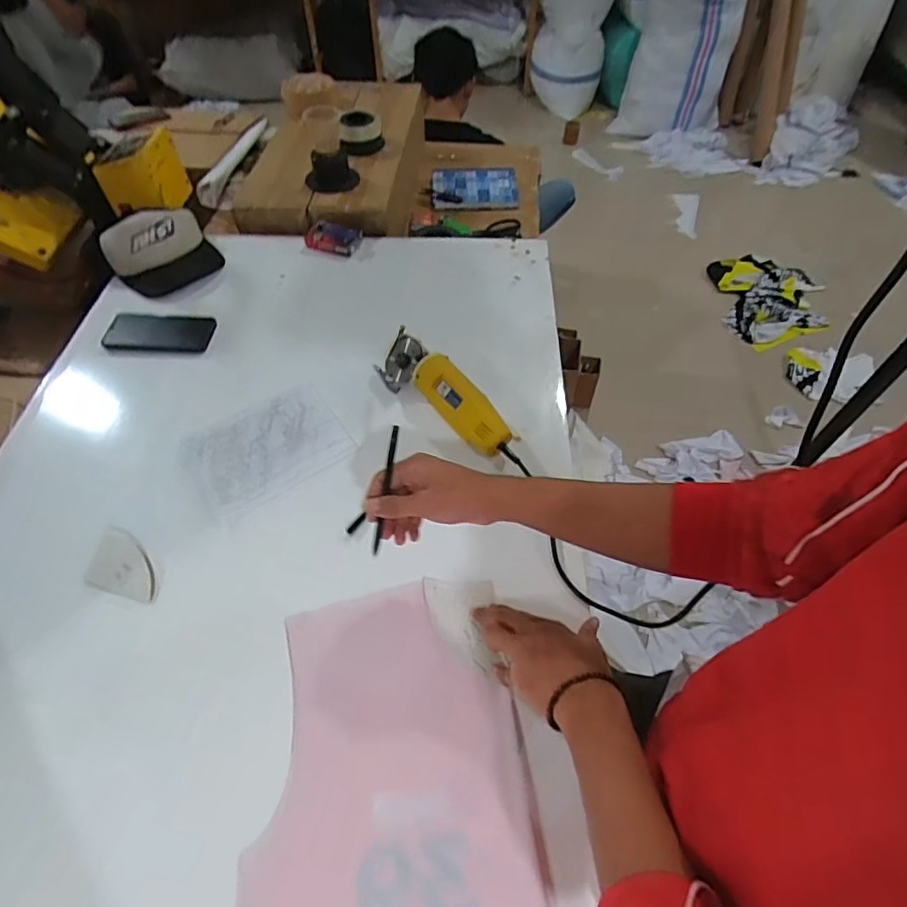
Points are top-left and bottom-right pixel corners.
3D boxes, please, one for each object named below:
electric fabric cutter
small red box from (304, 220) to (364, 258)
[{"bbox_3d":[-0.006,-0.077,0.758,0.069,0.064,0.280,-38,64,-26],"label":"electric fabric cutter"},{"bbox_3d":[-0.232,-0.413,1.016,0.108,0.036,0.059,13,54,7],"label":"small red box"}]

